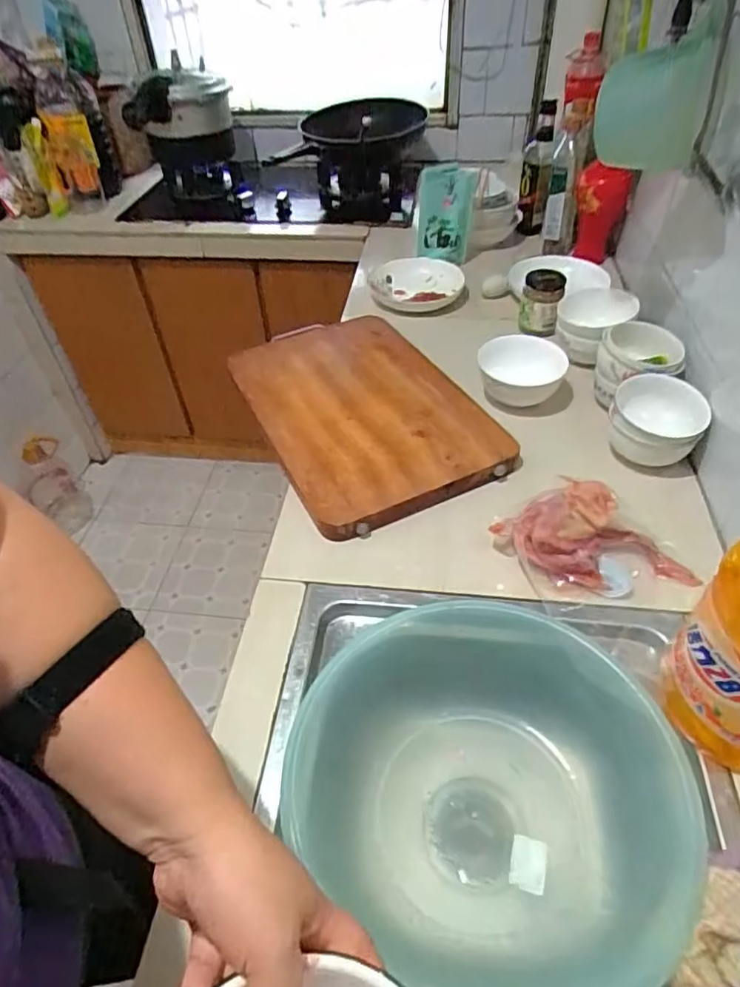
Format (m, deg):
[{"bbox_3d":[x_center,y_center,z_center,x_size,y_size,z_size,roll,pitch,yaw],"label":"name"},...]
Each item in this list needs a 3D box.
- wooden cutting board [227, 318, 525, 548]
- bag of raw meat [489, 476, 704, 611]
[{"bbox_3d":[-0.022,-0.132,0.853,0.291,0.045,0.442,-20,48,-16],"label":"wooden cutting board"},{"bbox_3d":[0.244,0.056,0.641,0.168,0.063,0.157,-20,48,-16],"label":"bag of raw meat"}]

